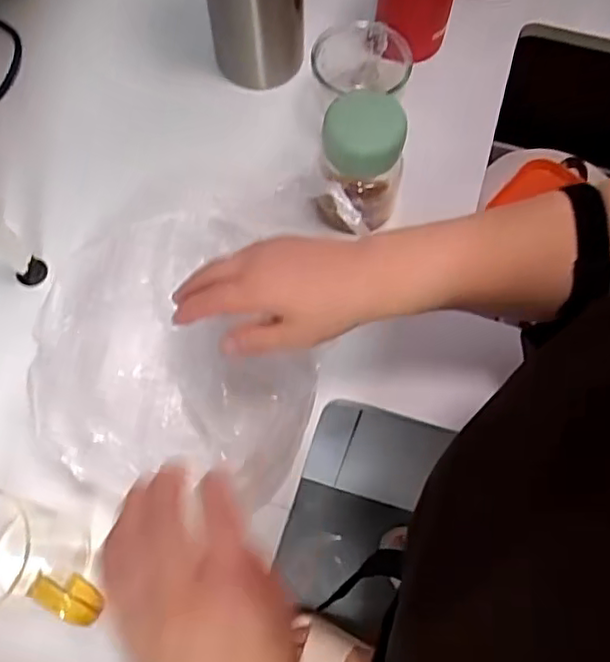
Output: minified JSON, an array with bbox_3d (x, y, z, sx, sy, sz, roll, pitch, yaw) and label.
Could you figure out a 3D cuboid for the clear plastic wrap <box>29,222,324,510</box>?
[{"bbox_3d":[-0.099,0.008,0.518,0.212,0.071,0.240,8,69,3],"label":"clear plastic wrap"}]

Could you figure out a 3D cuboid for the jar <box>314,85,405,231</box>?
[{"bbox_3d":[0.050,-0.143,0.544,0.066,0.110,0.072,0,69,0],"label":"jar"}]

